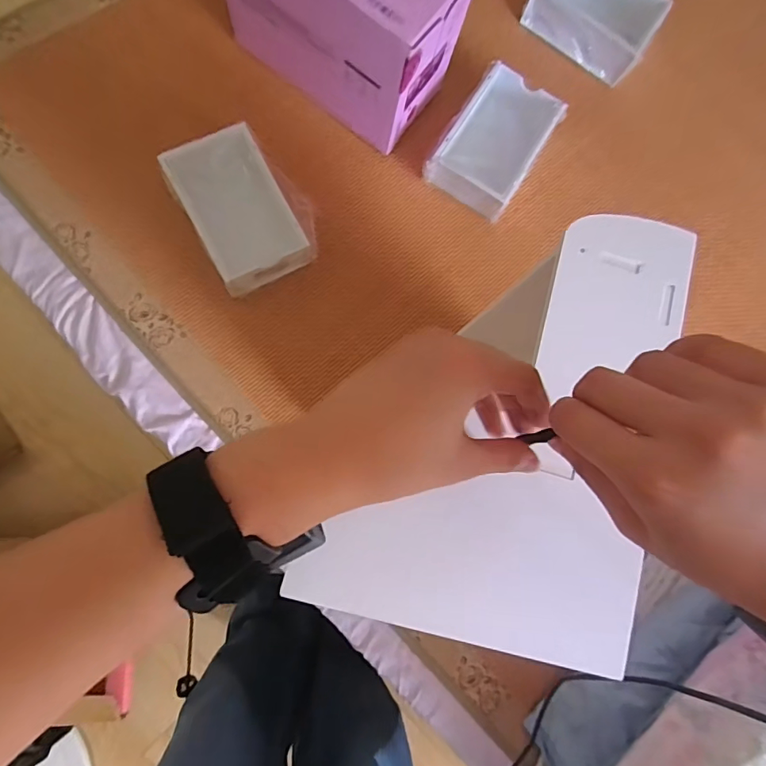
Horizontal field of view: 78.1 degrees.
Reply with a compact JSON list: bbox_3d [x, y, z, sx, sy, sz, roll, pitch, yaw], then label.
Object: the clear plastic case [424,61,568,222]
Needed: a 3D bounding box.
[{"bbox_3d":[0.159,-0.343,0.683,0.131,0.061,0.191,31,82,-2],"label":"clear plastic case"}]

